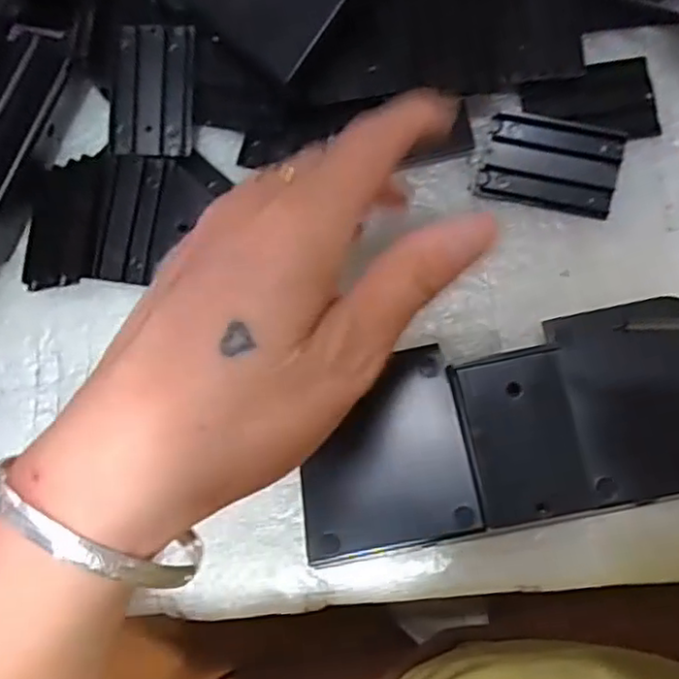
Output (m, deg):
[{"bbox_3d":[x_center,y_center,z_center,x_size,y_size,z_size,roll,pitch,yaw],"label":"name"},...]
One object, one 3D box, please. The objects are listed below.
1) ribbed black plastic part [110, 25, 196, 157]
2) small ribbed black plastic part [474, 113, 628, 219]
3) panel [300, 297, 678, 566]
[{"bbox_3d":[-0.079,-0.105,0.275,0.033,0.005,0.054,3,93,-2],"label":"ribbed black plastic part"},{"bbox_3d":[0.087,-0.072,0.270,0.052,0.011,0.033,14,82,5],"label":"small ribbed black plastic part"},{"bbox_3d":[0.065,0.033,0.242,0.162,0.036,0.068,-13,81,1],"label":"panel"}]

